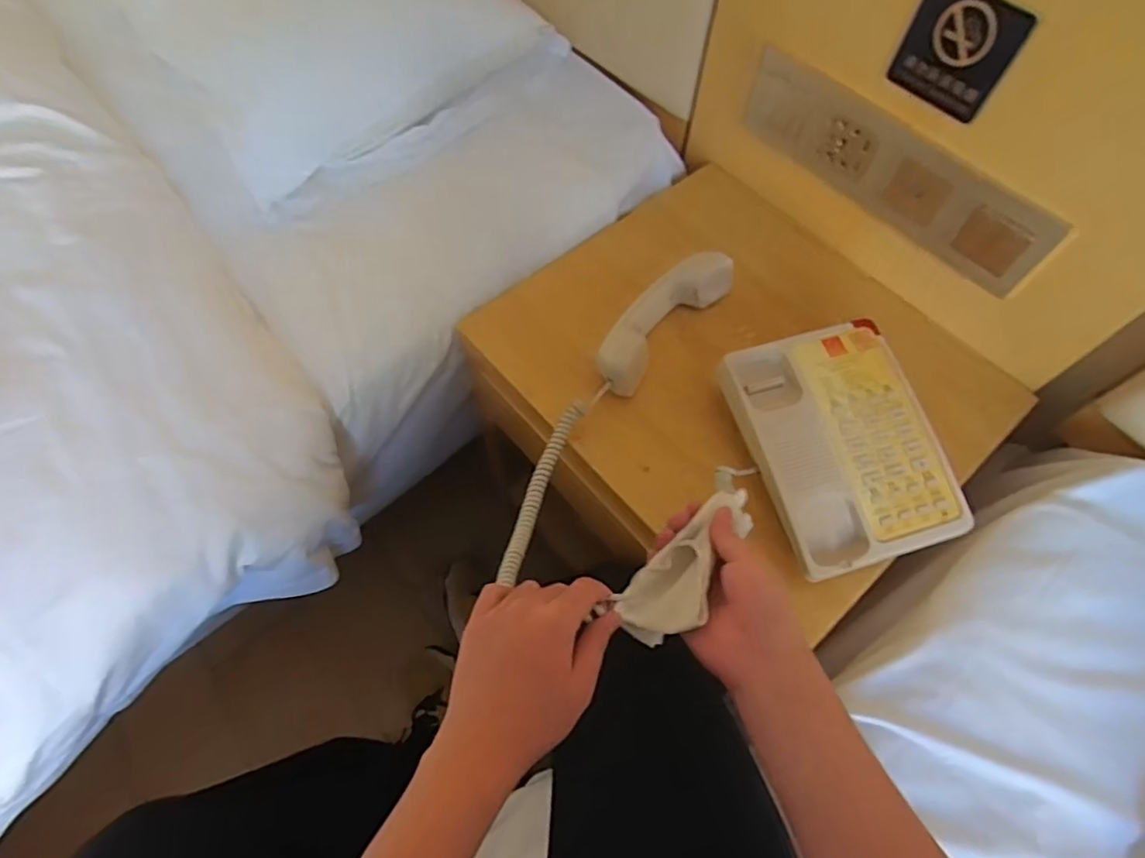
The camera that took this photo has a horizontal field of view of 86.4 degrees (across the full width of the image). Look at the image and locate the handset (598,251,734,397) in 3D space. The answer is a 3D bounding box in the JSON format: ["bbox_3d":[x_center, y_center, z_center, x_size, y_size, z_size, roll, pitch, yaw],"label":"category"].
[{"bbox_3d":[0.094,-0.123,0.658,0.062,0.055,0.199,38,68,17],"label":"handset"}]

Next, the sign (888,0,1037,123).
[{"bbox_3d":[0.334,-0.331,0.532,0.009,0.089,0.091,-35,69,-17],"label":"sign"}]

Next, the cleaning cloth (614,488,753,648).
[{"bbox_3d":[0.090,0.098,0.458,0.052,0.042,0.138,36,72,16],"label":"cleaning cloth"}]

